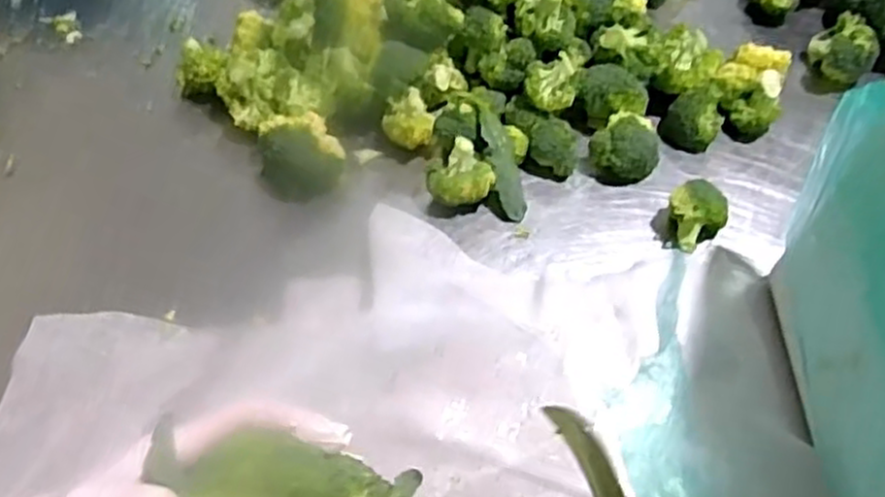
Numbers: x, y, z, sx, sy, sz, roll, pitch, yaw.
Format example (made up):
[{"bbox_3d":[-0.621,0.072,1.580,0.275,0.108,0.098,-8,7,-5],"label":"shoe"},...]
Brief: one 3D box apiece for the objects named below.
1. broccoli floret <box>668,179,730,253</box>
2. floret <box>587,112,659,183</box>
[{"bbox_3d":[0.209,-0.028,0.624,0.044,0.043,0.042,0,60,-1],"label":"broccoli floret"},{"bbox_3d":[0.159,-0.086,0.654,0.056,0.052,0.049,33,65,16],"label":"floret"}]

